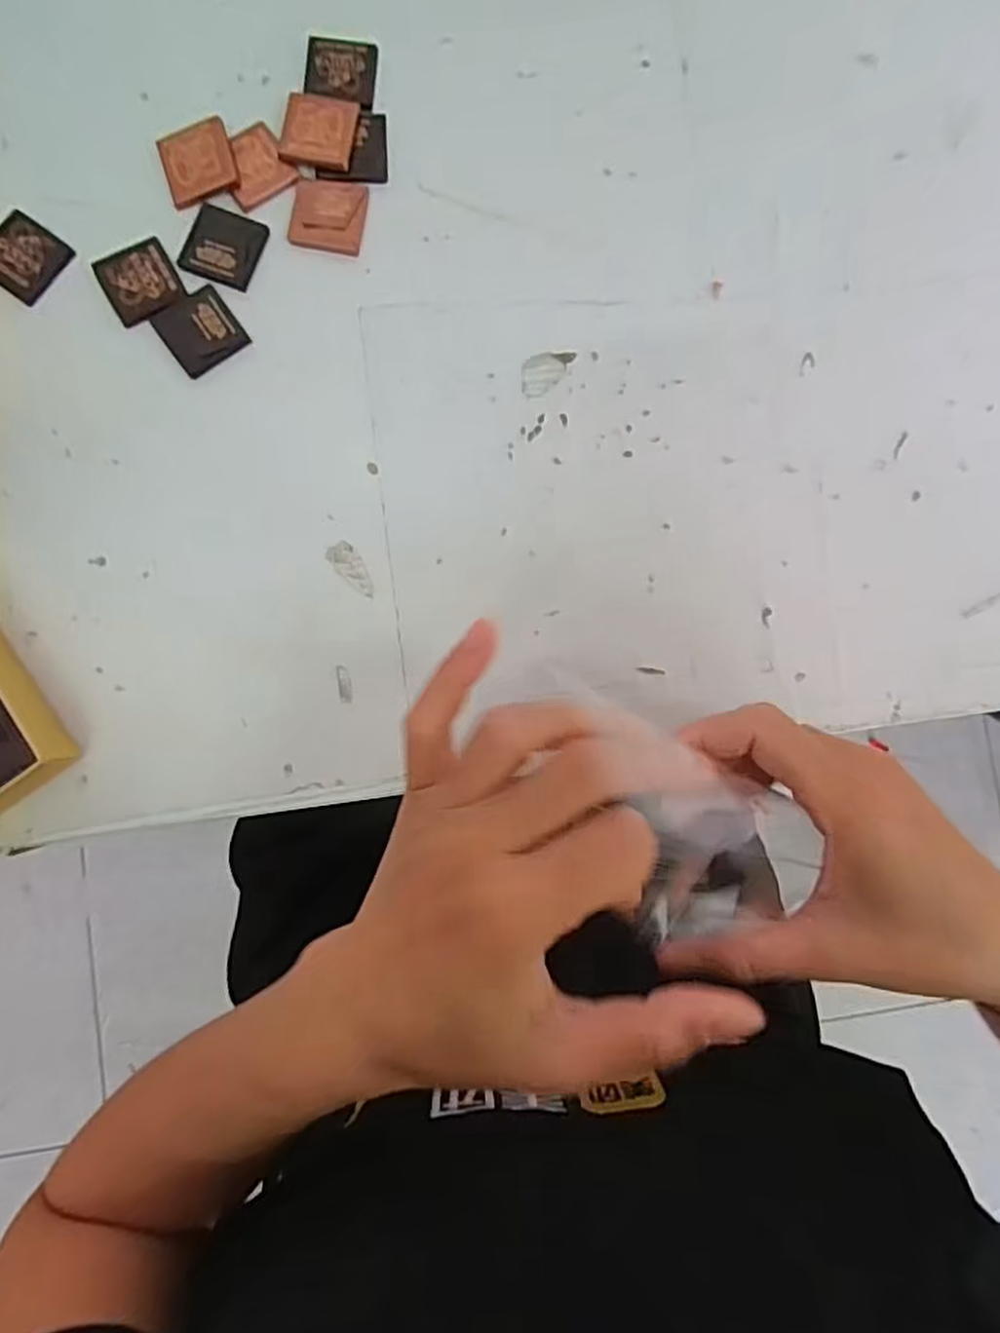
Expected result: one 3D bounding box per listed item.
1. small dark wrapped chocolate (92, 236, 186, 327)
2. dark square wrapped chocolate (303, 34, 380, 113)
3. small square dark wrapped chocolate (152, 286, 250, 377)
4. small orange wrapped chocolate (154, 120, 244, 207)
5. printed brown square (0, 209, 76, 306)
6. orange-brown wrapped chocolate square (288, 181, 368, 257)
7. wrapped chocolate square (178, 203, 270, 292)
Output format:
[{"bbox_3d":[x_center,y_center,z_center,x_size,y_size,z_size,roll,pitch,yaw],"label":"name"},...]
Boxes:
[{"bbox_3d":[-0.168,-0.181,0.330,0.033,0.004,0.035,-29,87,-5],"label":"small dark wrapped chocolate"},{"bbox_3d":[-0.078,-0.291,0.346,0.034,0.004,0.037,4,80,-5],"label":"dark square wrapped chocolate"},{"bbox_3d":[-0.141,-0.158,0.333,0.033,0.004,0.034,-37,88,-6],"label":"small square dark wrapped chocolate"},{"bbox_3d":[-0.143,-0.239,0.334,0.034,0.008,0.033,-18,86,-4],"label":"small orange wrapped chocolate"},{"bbox_3d":[-0.222,-0.190,0.329,0.033,0.005,0.034,37,84,1],"label":"printed brown square"},{"bbox_3d":[-0.083,-0.217,0.339,0.035,0.004,0.034,8,84,-2],"label":"orange-brown wrapped chocolate square"},{"bbox_3d":[-0.131,-0.199,0.334,0.035,0.004,0.035,20,84,-1],"label":"wrapped chocolate square"}]

